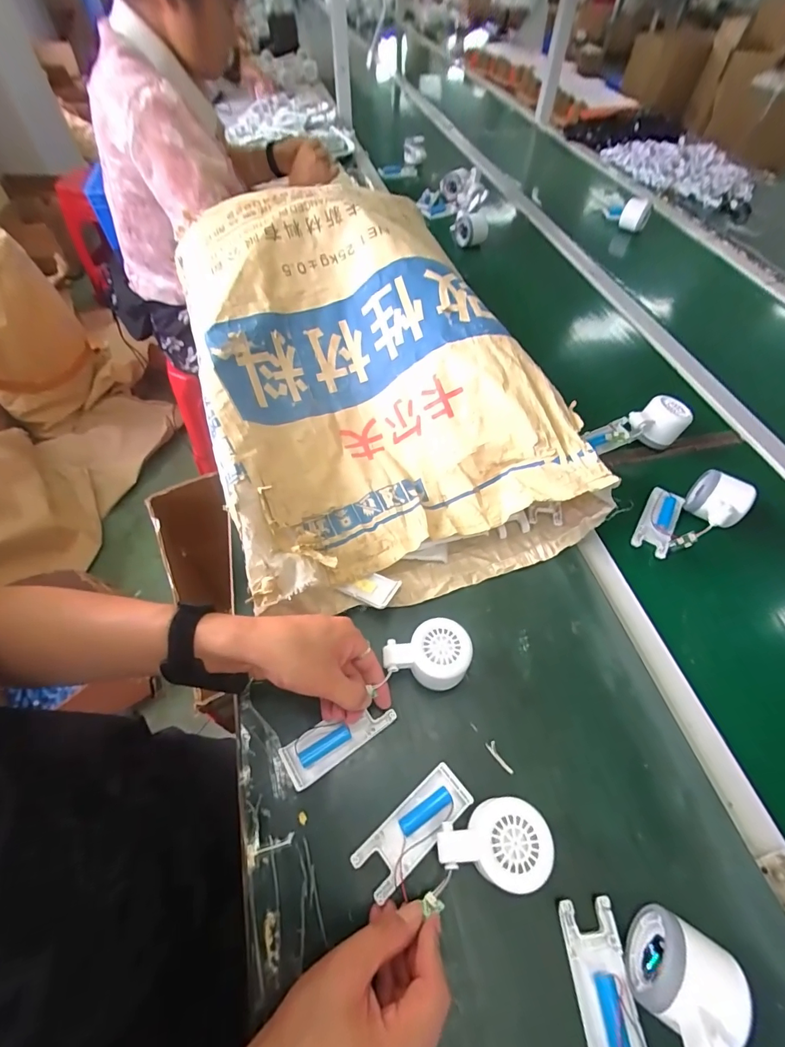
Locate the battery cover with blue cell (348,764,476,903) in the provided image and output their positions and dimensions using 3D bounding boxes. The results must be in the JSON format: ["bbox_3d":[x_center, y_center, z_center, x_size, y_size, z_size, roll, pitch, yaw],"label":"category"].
[{"bbox_3d":[0.019,0.251,0.353,0.103,0.013,0.040,-36,63,-22],"label":"battery cover with blue cell"}]

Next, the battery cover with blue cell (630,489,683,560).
[{"bbox_3d":[0.336,-0.004,0.540,0.041,0.014,0.098,29,60,17],"label":"battery cover with blue cell"}]

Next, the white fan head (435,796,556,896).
[{"bbox_3d":[0.077,0.250,0.332,0.081,0.049,0.055,-9,57,-7],"label":"white fan head"}]

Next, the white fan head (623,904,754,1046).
[{"bbox_3d":[0.192,0.308,0.285,0.052,0.064,0.067,31,61,19],"label":"white fan head"}]

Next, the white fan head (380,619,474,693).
[{"bbox_3d":[0.034,0.132,0.413,0.077,0.049,0.055,-17,58,-12],"label":"white fan head"}]

